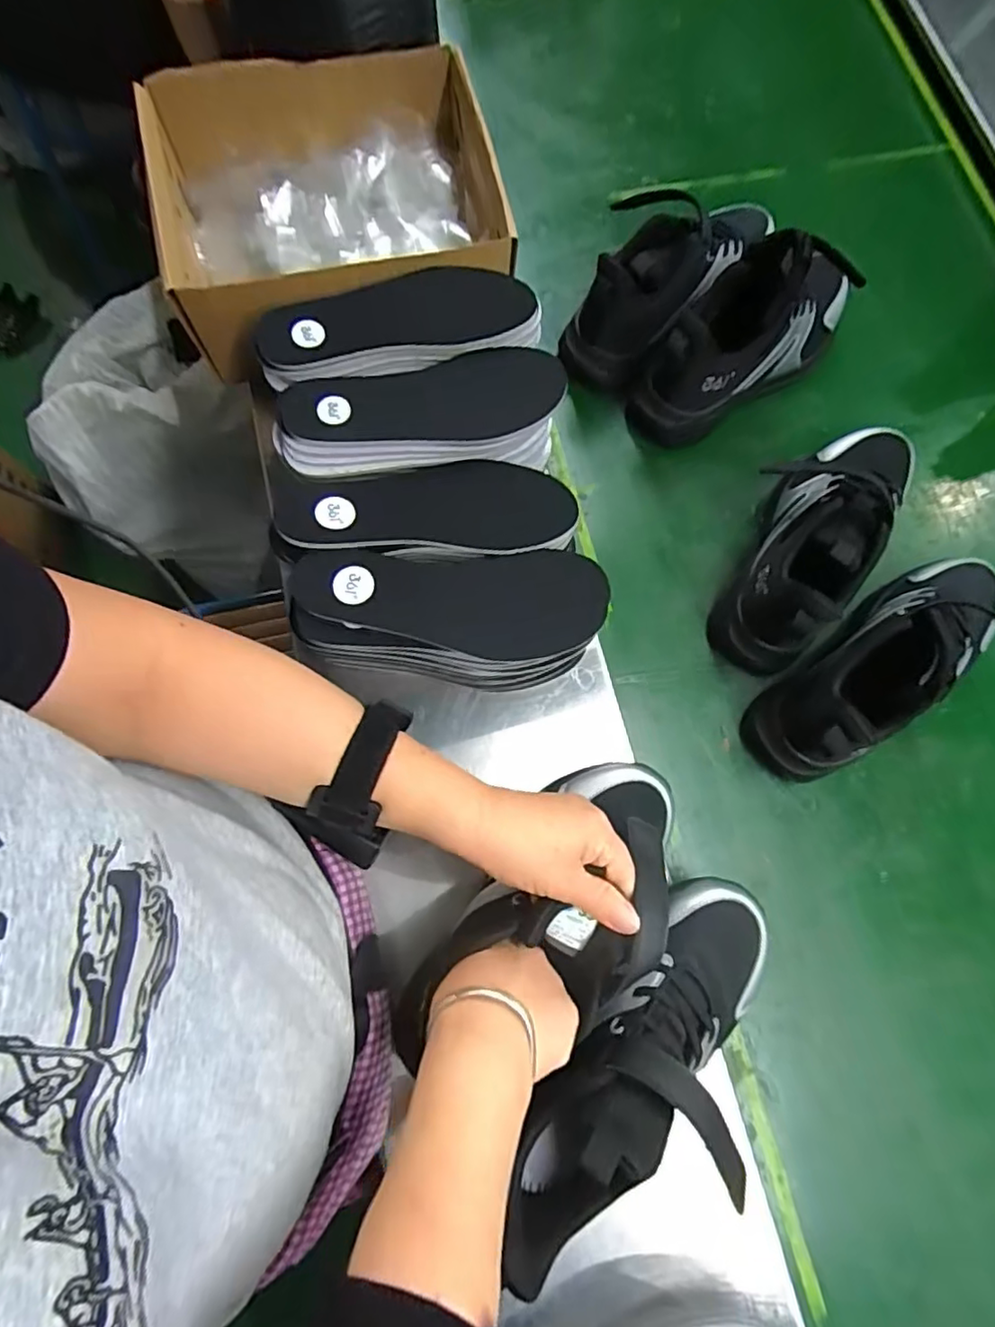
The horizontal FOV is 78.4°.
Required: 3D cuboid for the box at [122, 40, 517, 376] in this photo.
[{"bbox_3d":[-0.139,-0.375,0.507,0.269,0.093,0.233,-15,75,-5],"label":"box"}]

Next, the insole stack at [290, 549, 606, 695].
[{"bbox_3d":[-0.032,-0.031,0.445,0.209,0.073,0.081,0,75,-2],"label":"insole stack"}]

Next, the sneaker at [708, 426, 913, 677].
[{"bbox_3d":[0.267,-0.109,0.493,0.083,0.105,0.231,34,76,8],"label":"sneaker"}]

